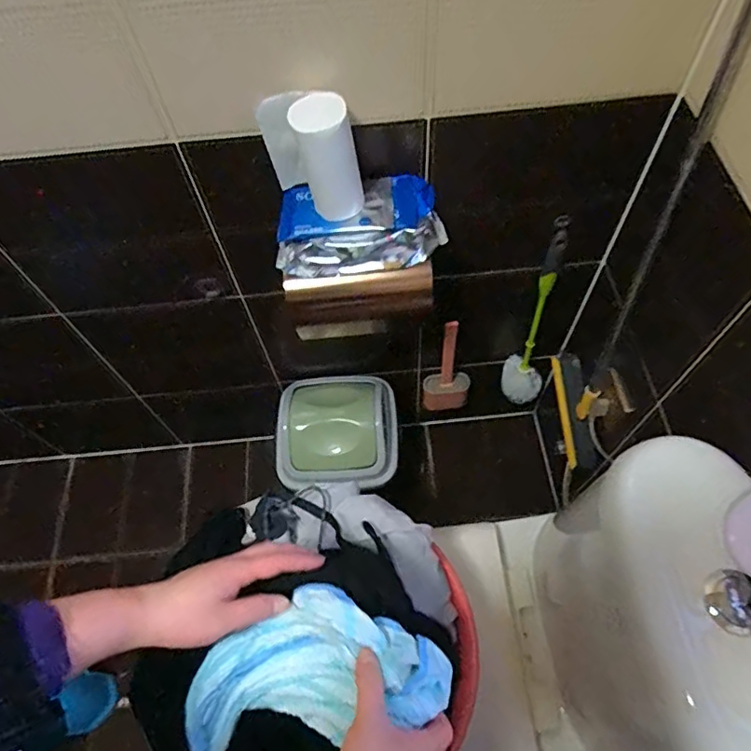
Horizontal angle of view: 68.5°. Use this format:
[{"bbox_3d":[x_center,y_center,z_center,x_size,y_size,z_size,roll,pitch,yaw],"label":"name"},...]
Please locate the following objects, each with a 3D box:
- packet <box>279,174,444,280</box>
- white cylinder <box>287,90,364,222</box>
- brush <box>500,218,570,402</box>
[{"bbox_3d":[-0.022,-0.192,0.717,0.211,0.074,0.093,-6,61,0],"label":"packet"},{"bbox_3d":[-0.053,-0.245,0.635,0.065,0.144,0.051,-8,61,-1],"label":"white cylinder"},{"bbox_3d":[0.299,-0.088,1.000,0.083,0.428,0.094,24,65,16],"label":"brush"}]

